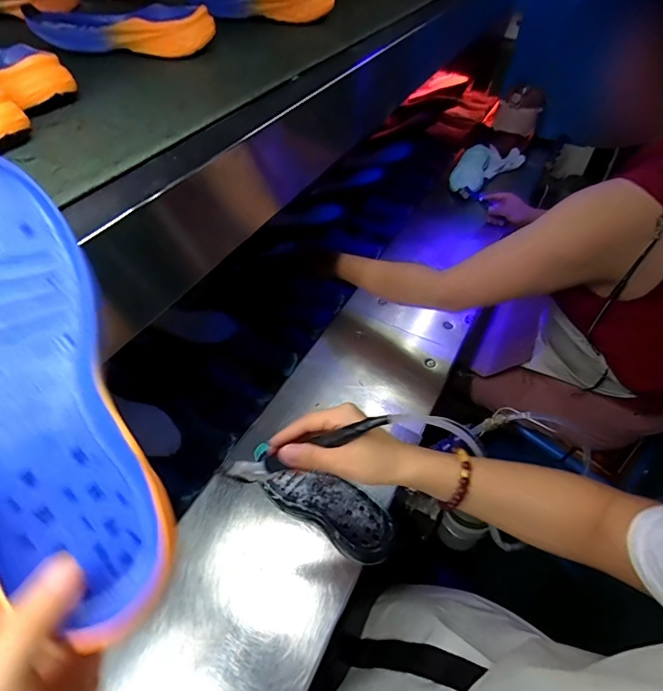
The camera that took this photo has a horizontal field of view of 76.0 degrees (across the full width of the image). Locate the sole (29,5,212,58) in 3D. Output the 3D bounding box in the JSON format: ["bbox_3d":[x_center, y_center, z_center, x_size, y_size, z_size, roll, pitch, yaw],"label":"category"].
[{"bbox_3d":[-0.276,-0.402,0.537,0.244,0.038,0.094,18,49,12],"label":"sole"}]

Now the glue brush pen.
[{"bbox_3d":[-0.027,0.094,0.377,0.177,0.022,0.015,-25,47,21],"label":"glue brush pen"}]

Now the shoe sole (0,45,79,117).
[{"bbox_3d":[-0.364,-0.288,0.440,0.225,0.039,0.081,29,52,20],"label":"shoe sole"}]

